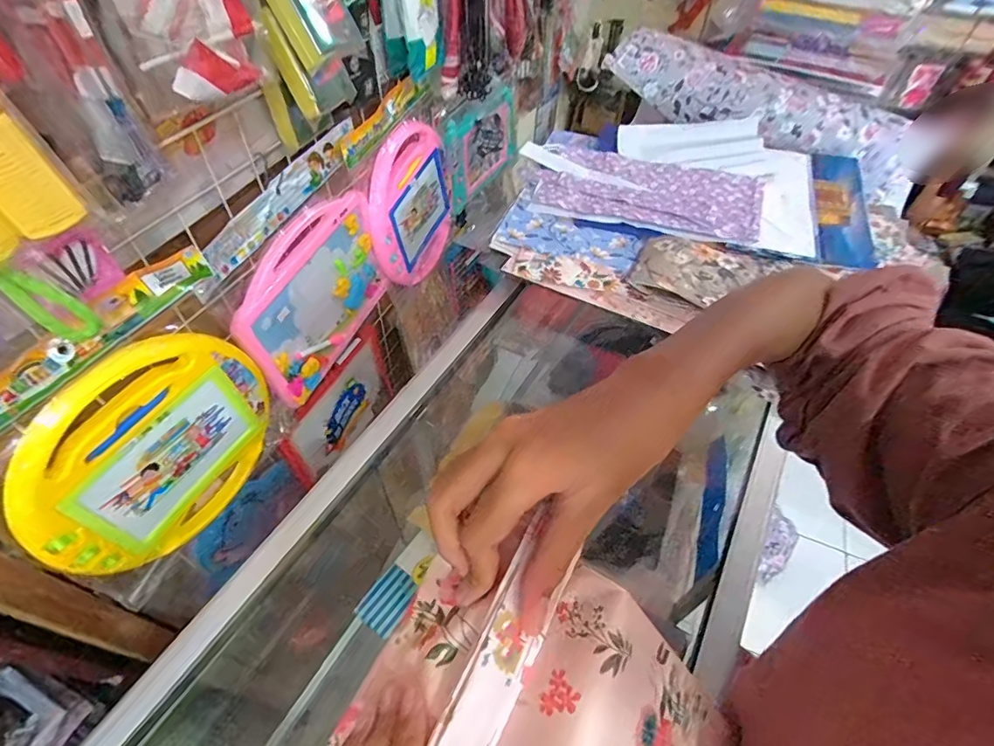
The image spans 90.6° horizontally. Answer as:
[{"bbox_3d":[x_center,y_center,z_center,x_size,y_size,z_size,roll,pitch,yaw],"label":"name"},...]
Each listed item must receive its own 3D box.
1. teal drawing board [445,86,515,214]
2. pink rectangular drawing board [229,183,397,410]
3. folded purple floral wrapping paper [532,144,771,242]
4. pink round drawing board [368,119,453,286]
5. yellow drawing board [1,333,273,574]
[{"bbox_3d":[-0.022,-0.493,1.080,0.025,0.183,0.263,26,54,18],"label":"teal drawing board"},{"bbox_3d":[-0.268,-0.115,0.745,0.028,0.230,0.290,17,52,12],"label":"pink rectangular drawing board"},{"bbox_3d":[0.225,-0.270,0.729,0.324,0.012,0.157,12,57,9],"label":"folded purple floral wrapping paper"},{"bbox_3d":[-0.151,-0.302,0.904,0.032,0.267,0.261,17,52,12],"label":"pink round drawing board"},{"bbox_3d":[-0.386,0.097,0.582,0.027,0.280,0.271,22,53,15],"label":"yellow drawing board"}]

